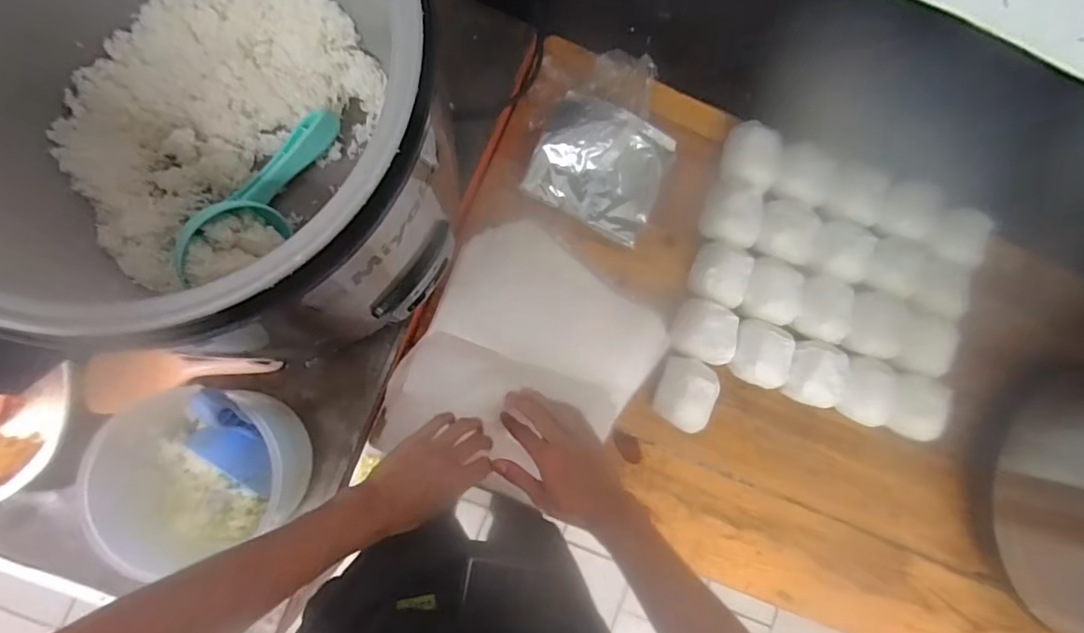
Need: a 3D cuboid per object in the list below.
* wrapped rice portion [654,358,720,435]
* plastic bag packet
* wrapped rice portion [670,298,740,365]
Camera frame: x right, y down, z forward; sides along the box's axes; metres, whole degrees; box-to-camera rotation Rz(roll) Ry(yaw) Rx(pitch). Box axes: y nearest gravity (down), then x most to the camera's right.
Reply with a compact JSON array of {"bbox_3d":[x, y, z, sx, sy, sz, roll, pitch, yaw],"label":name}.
[{"bbox_3d":[0.178,0.095,0.680,0.065,0.040,0.082,23,82,-4],"label":"wrapped rice portion"},{"bbox_3d":[0.069,-0.226,0.702,0.190,0.015,0.208,21,96,1],"label":"plastic bag packet"},{"bbox_3d":[0.207,0.021,0.681,0.079,0.039,0.066,20,82,-4],"label":"wrapped rice portion"}]

